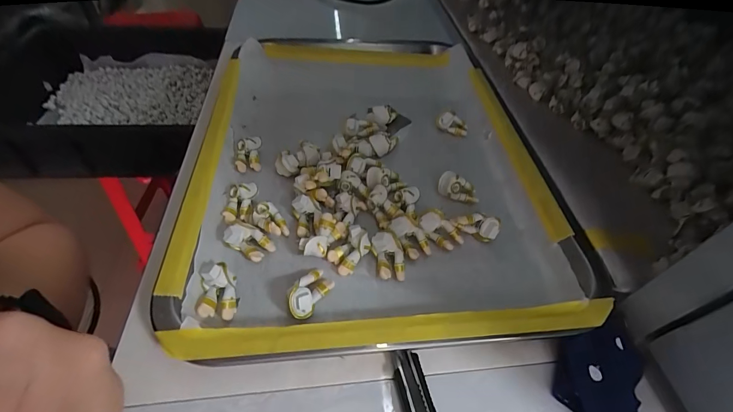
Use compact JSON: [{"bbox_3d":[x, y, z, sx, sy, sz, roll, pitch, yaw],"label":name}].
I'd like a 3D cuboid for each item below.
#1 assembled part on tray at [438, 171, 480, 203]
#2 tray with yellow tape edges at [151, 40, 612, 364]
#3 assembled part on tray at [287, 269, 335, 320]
[{"bbox_3d":[0.070,-0.014,0.257,0.031,0.017,0.012,17,50,9],"label":"assembled part on tray"},{"bbox_3d":[-0.001,-0.057,0.286,0.249,0.023,0.328,-1,50,-6],"label":"tray with yellow tape edges"},{"bbox_3d":[-0.033,0.050,0.198,0.016,0.016,0.030,26,52,17],"label":"assembled part on tray"}]

